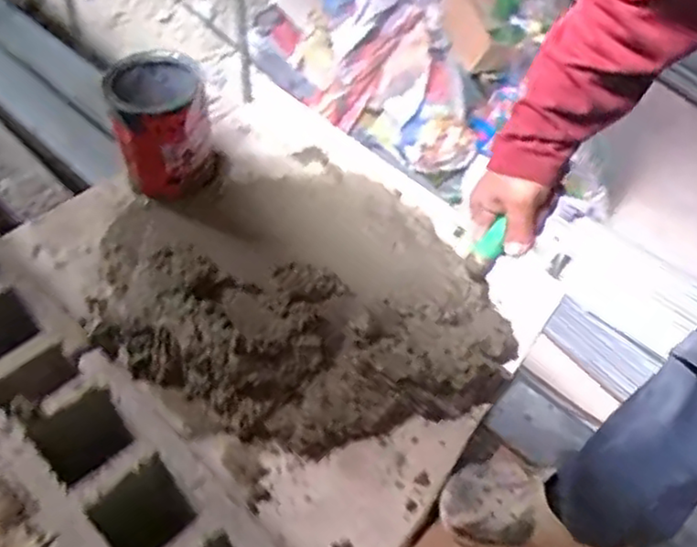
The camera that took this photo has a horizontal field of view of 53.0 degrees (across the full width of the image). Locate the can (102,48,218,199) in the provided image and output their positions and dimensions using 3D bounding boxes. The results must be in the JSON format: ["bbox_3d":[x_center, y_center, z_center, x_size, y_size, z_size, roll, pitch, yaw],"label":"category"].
[{"bbox_3d":[-0.317,-0.260,1.195,0.161,0.221,0.186,-11,52,-12],"label":"can"}]

